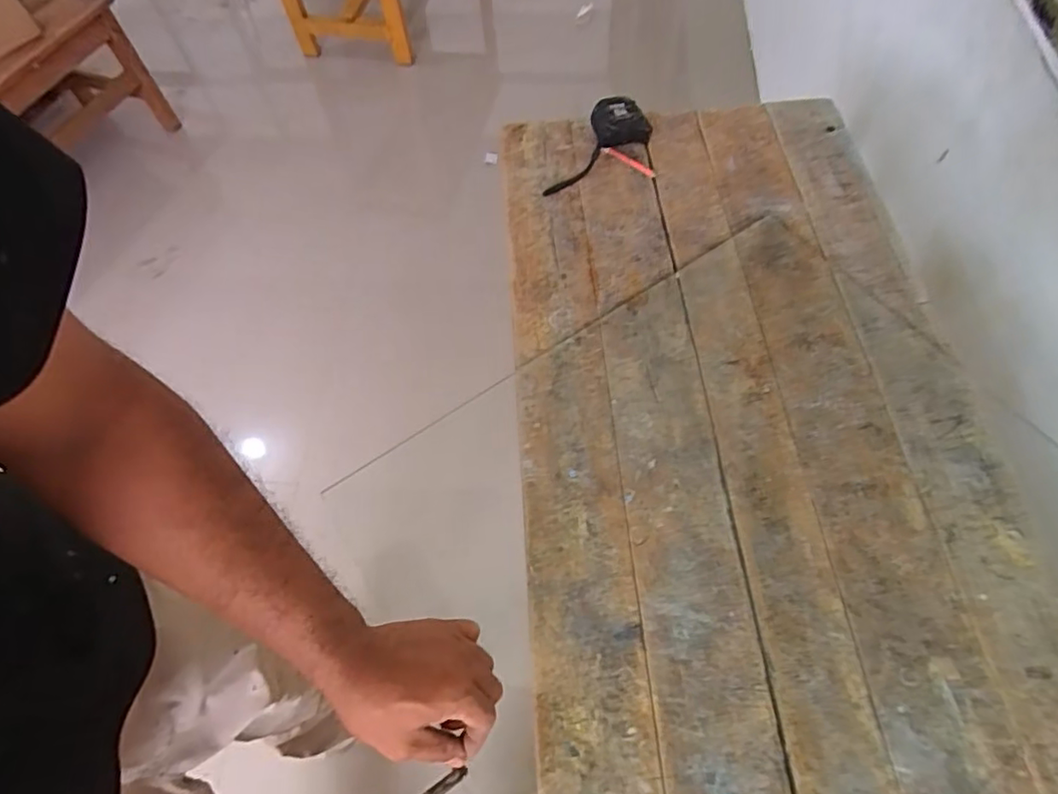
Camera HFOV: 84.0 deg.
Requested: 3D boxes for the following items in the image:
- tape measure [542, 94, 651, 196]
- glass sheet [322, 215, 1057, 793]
[{"bbox_3d":[0.075,-0.332,0.765,0.165,0.038,0.064,-33,66,-14],"label":"tape measure"},{"bbox_3d":[0.185,0.120,0.541,0.594,0.006,0.497,-32,64,-13],"label":"glass sheet"}]

